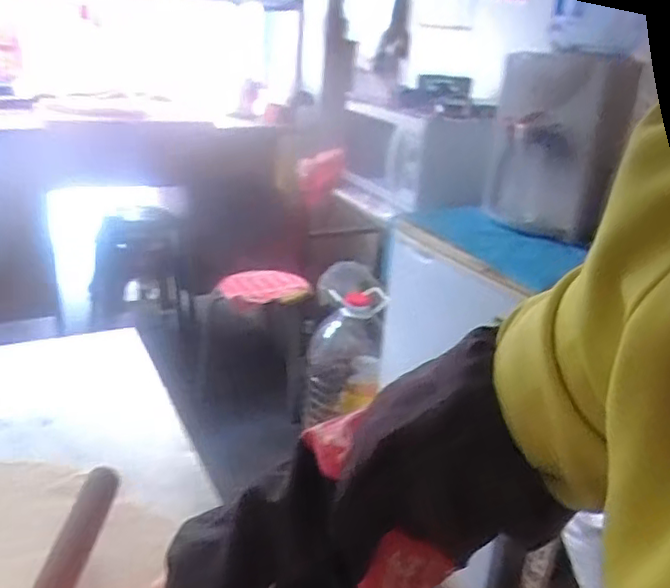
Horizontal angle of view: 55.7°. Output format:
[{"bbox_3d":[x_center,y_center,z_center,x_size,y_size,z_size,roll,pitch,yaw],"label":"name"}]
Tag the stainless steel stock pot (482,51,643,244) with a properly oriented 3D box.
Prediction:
[{"bbox_3d":[0.473,-0.320,1.390,0.255,0.371,0.236,11,24,12],"label":"stainless steel stock pot"}]

